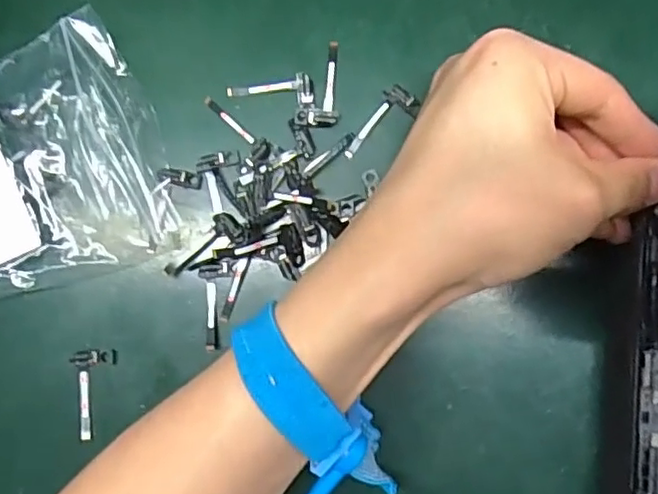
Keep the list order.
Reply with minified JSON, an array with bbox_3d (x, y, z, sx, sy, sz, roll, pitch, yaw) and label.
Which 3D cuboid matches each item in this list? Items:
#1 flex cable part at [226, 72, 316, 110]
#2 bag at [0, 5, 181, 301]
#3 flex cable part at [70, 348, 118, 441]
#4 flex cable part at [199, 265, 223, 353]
[{"bbox_3d":[-0.024,-0.064,0.266,0.037,0.004,0.016,-5,87,0],"label":"flex cable part"},{"bbox_3d":[-0.135,-0.020,0.257,0.137,0.021,0.092,-26,87,-1],"label":"bag"},{"bbox_3d":[-0.096,0.061,0.263,0.018,0.004,0.037,-6,87,0],"label":"flex cable part"},{"bbox_3d":[-0.049,0.025,0.262,0.010,0.004,0.035,2,87,1],"label":"flex cable part"}]

